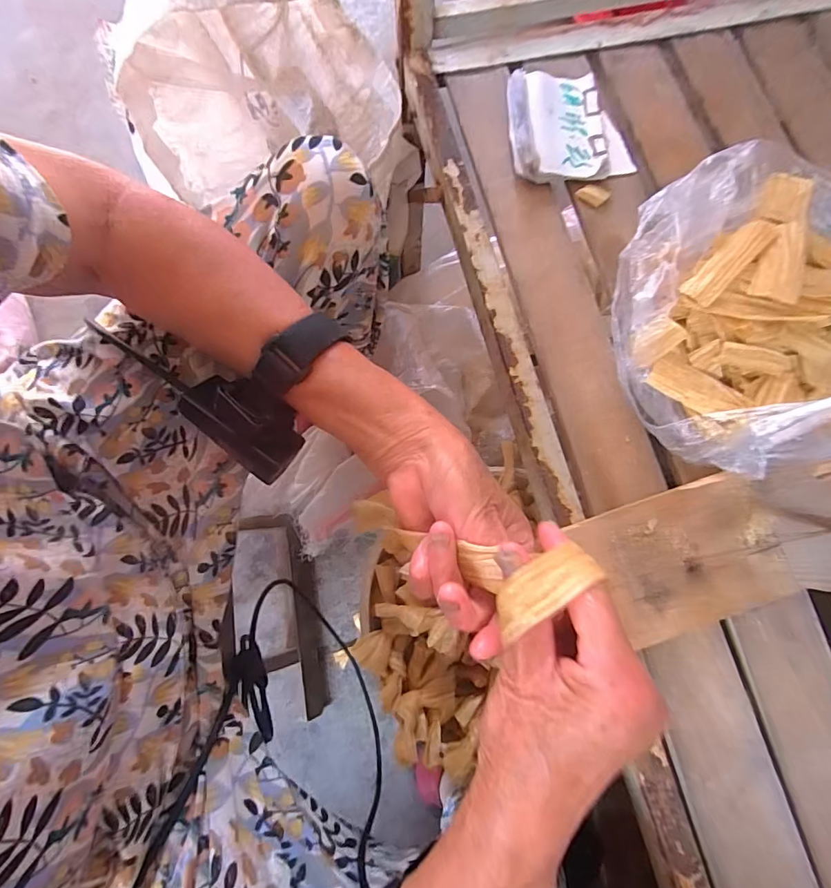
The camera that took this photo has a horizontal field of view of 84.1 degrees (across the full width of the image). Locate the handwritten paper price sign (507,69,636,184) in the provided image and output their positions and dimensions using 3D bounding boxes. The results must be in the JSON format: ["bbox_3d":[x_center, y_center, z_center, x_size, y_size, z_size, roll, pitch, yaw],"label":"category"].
[{"bbox_3d":[0.131,-0.277,0.399,0.099,0.022,0.105,-5,76,-2],"label":"handwritten paper price sign"}]

